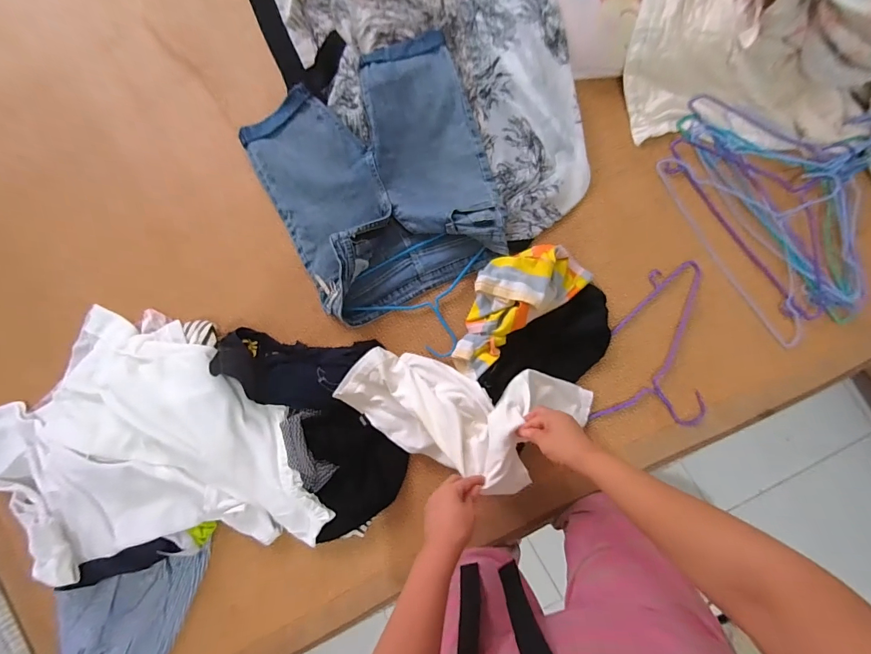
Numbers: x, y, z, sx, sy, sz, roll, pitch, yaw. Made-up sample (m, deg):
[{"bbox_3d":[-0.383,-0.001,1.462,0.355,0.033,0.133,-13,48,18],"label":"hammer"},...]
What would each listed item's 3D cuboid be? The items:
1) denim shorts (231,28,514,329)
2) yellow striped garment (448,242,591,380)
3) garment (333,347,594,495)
[{"bbox_3d":[-0.104,-0.286,0.735,0.424,0.058,0.466,-25,86,3],"label":"denim shorts"},{"bbox_3d":[0.133,-0.048,0.703,0.289,0.069,0.136,-40,86,2],"label":"yellow striped garment"},{"bbox_3d":[0.041,0.153,0.679,0.426,0.144,0.174,8,89,14],"label":"garment"}]

